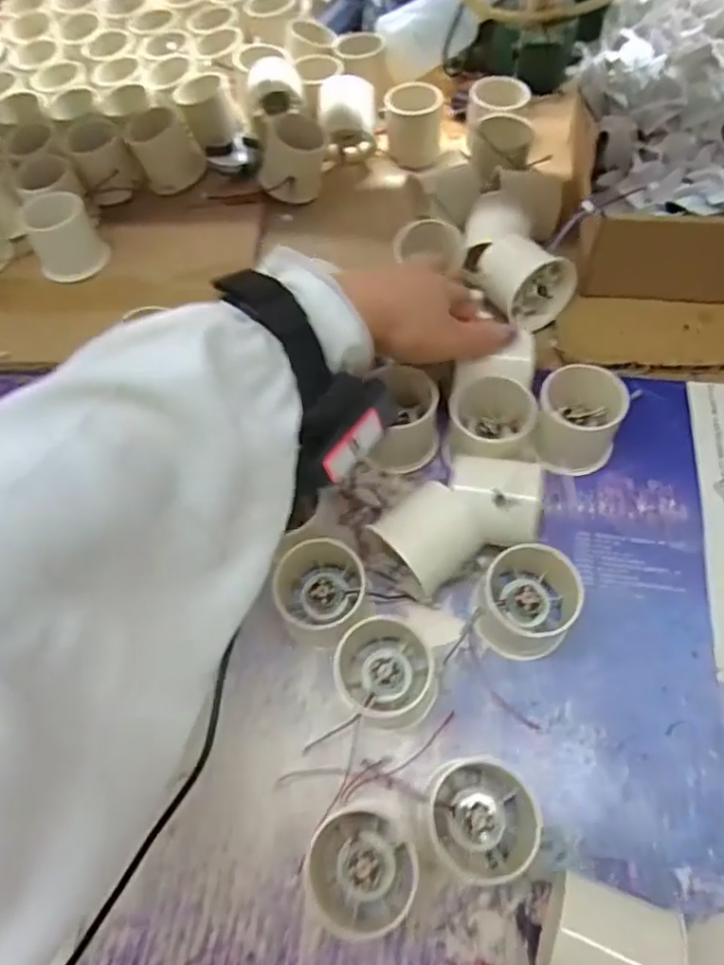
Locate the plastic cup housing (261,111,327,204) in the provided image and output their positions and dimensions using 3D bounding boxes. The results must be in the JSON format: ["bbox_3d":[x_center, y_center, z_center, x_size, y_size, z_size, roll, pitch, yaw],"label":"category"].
[{"bbox_3d":[-0.061,-0.288,0.542,0.056,0.059,0.060,-3,62,3],"label":"plastic cup housing"}]

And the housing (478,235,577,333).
[{"bbox_3d":[0.118,-0.150,0.457,0.058,0.042,0.070,-36,65,-14],"label":"housing"}]

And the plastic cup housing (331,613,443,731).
[{"bbox_3d":[0.014,0.104,0.348,0.056,0.028,0.061,-12,62,-2],"label":"plastic cup housing"}]

